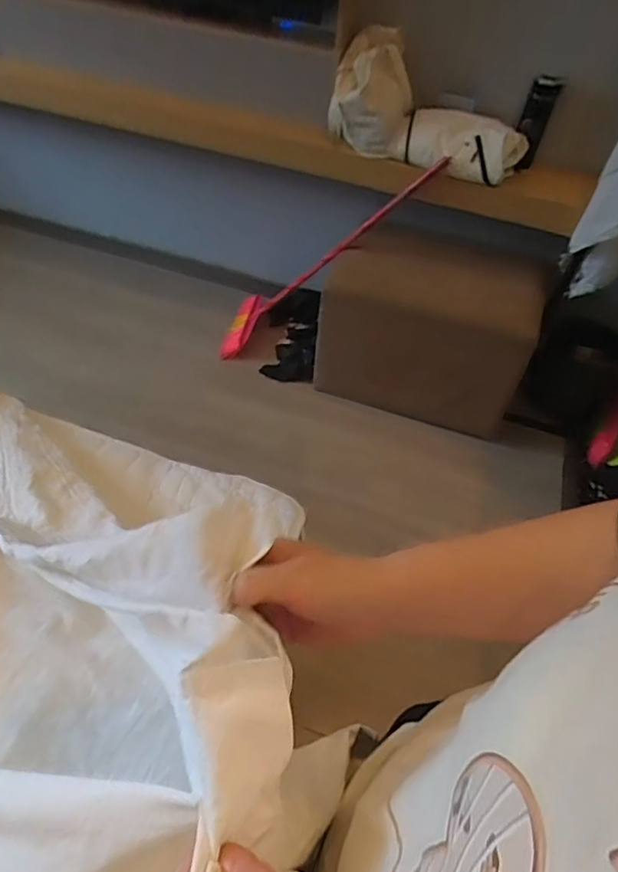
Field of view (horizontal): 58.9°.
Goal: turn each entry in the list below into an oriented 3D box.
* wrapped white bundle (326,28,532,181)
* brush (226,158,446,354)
[{"bbox_3d":[0.313,-0.809,1.401,0.525,0.253,0.275,17,44,-10],"label":"wrapped white bundle"},{"bbox_3d":[0.044,-0.540,1.681,0.094,0.897,0.276,45,42,-20],"label":"brush"}]

